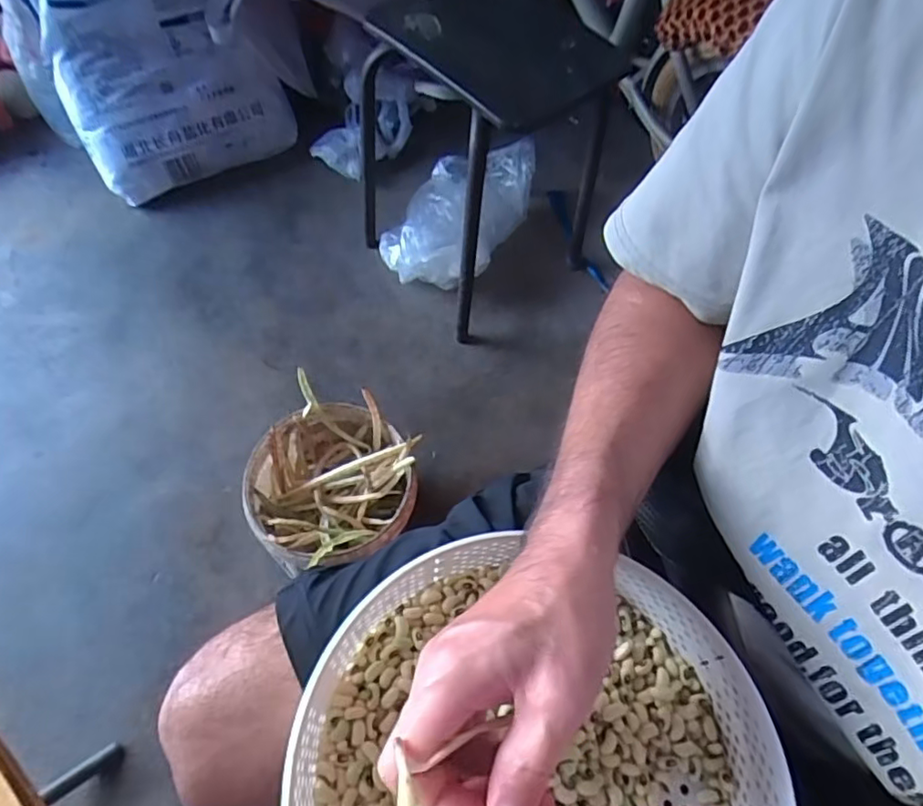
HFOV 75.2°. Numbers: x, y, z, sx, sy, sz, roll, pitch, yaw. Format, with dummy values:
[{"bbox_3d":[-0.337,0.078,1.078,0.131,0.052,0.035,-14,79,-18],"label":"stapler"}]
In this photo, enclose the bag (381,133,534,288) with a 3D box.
[{"bbox_3d":[0.004,-0.352,1.095,0.191,0.110,0.347,30,62,16],"label":"bag"}]

